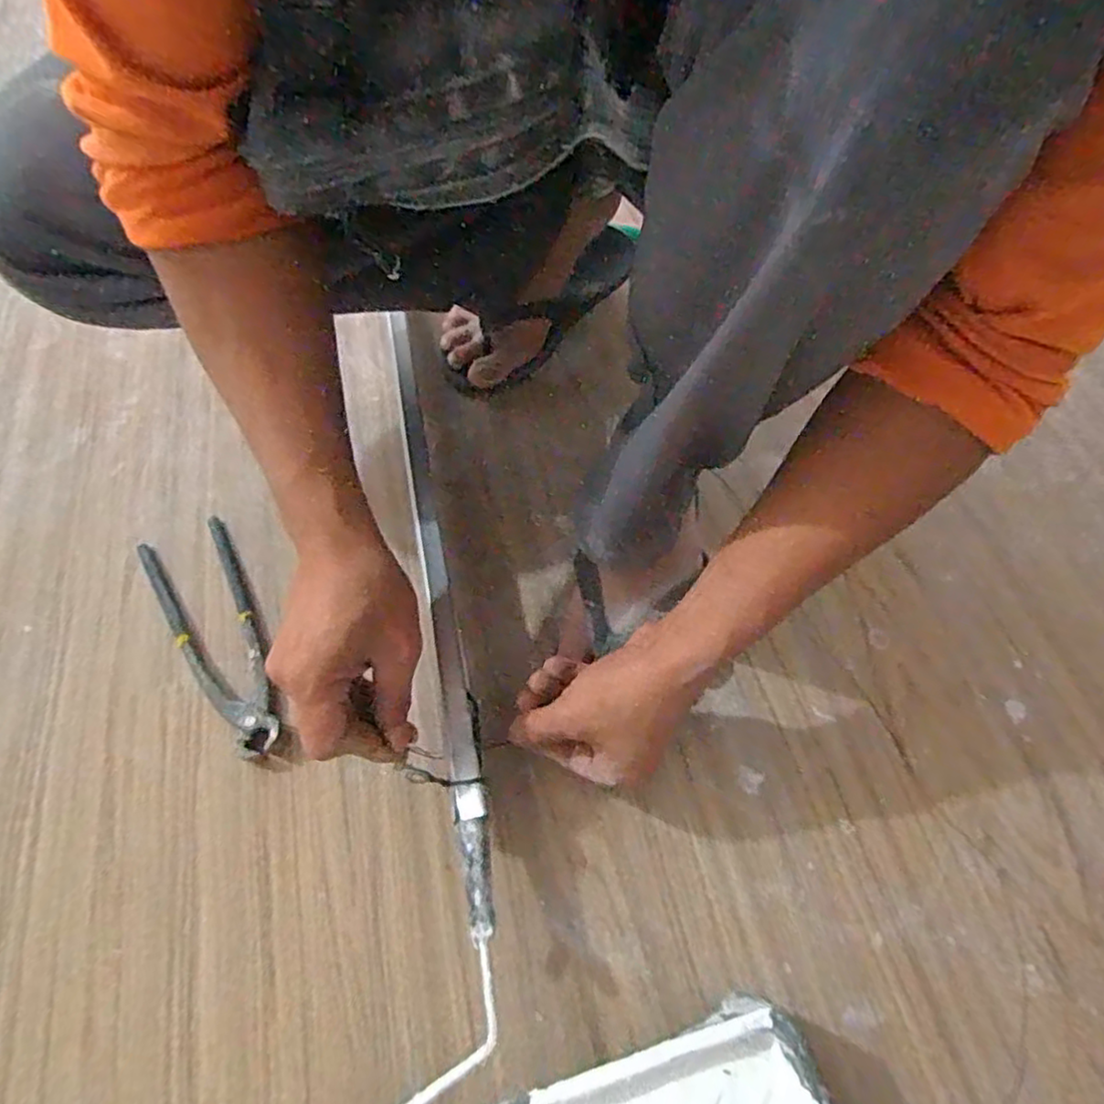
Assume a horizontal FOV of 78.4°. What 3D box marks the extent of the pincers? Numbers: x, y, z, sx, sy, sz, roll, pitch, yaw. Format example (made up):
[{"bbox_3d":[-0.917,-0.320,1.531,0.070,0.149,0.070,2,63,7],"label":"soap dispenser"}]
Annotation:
[{"bbox_3d":[-0.260,0.061,0.530,0.067,0.021,0.218,-28,64,-19],"label":"pincers"}]

